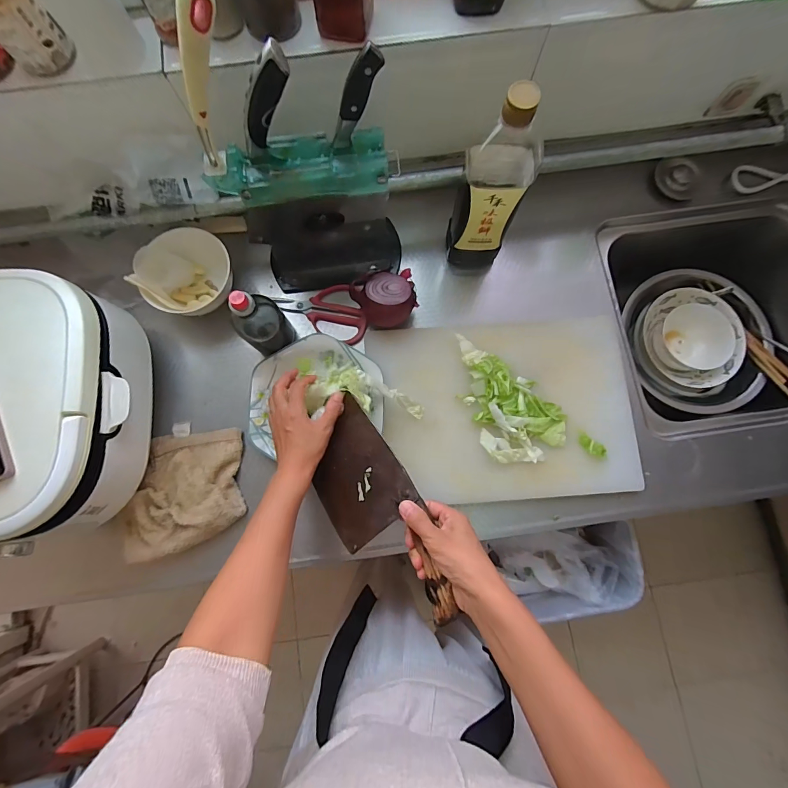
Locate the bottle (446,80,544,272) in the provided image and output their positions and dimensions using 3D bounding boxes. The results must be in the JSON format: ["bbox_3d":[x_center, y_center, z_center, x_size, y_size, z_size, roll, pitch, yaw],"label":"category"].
[{"bbox_3d":[0.129,-0.276,0.504,0.087,0.277,0.082,15,81,4],"label":"bottle"}]

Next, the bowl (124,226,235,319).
[{"bbox_3d":[-0.320,-0.192,0.580,0.105,0.086,0.140,30,82,6],"label":"bowl"}]

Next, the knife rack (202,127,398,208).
[{"bbox_3d":[-0.105,-0.261,0.451,0.214,0.058,0.061,-9,81,0],"label":"knife rack"}]

